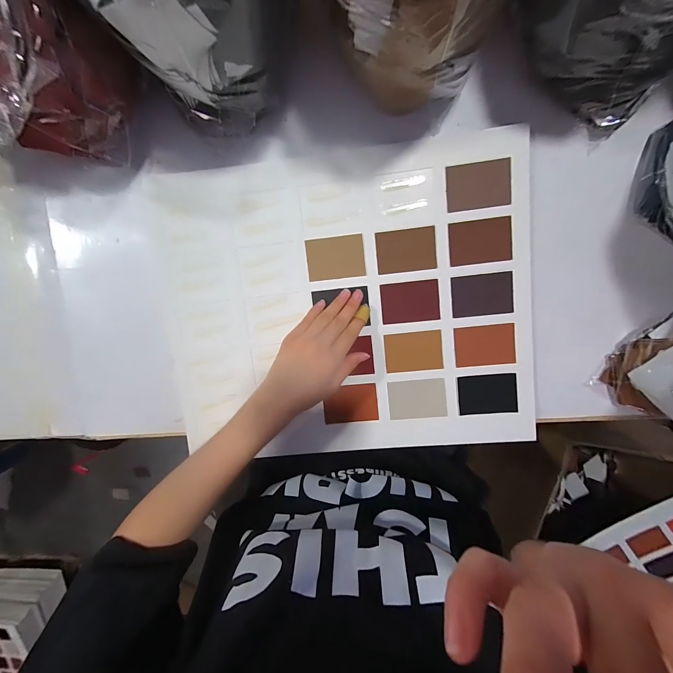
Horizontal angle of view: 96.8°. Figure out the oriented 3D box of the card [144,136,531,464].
[{"bbox_3d":[0.010,-0.029,0.357,0.421,0.012,0.346,-5,97,4],"label":"card"}]

